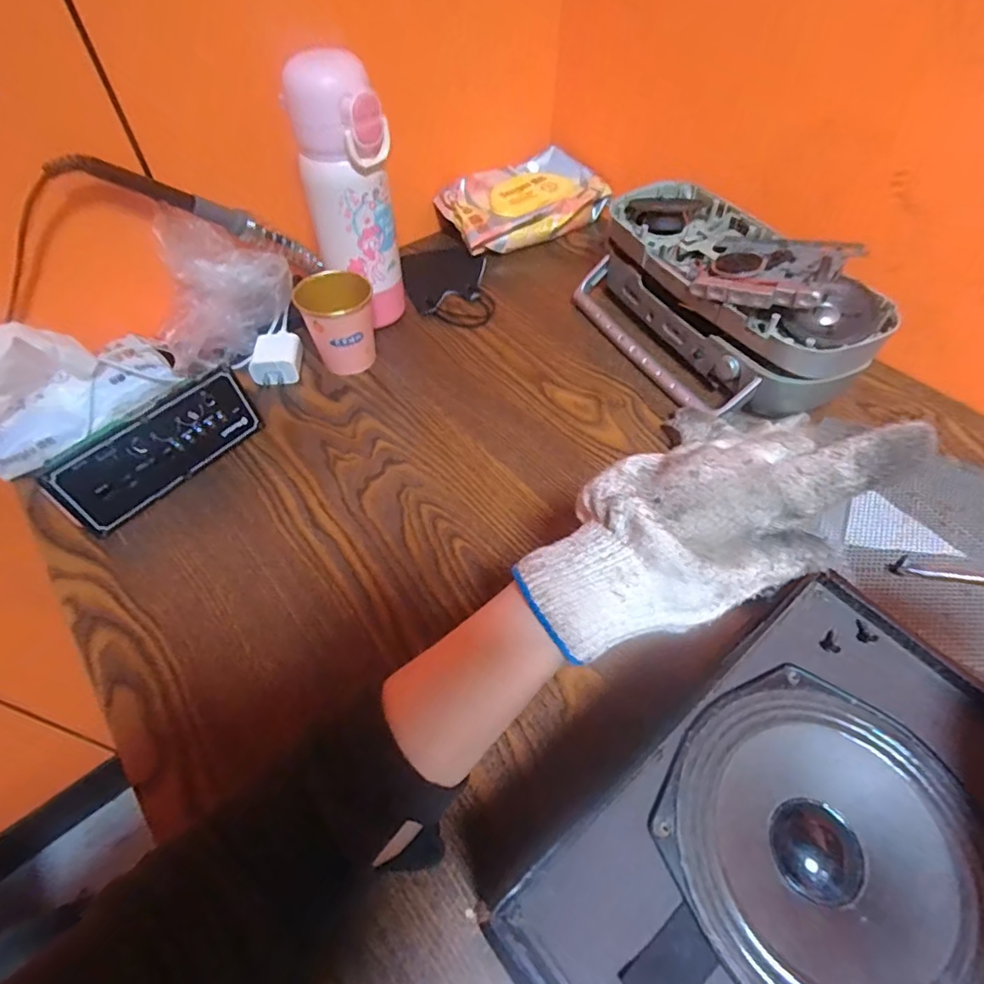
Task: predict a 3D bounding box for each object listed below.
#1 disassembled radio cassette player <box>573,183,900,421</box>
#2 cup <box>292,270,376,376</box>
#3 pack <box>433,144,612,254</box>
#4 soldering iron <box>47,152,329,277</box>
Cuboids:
[{"bbox_3d":[0.205,-0.182,0.505,0.154,0.105,0.277,-26,58,-17],"label":"disassembled radio cassette player"},{"bbox_3d":[-0.139,-0.154,0.505,0.064,0.082,0.062,0,54,1],"label":"cup"},{"bbox_3d":[0.038,-0.352,0.657,0.199,0.043,0.111,-29,77,-17],"label":"pack"},{"bbox_3d":[-0.237,-0.235,0.467,0.026,0.025,0.237,35,18,23],"label":"soldering iron"}]

